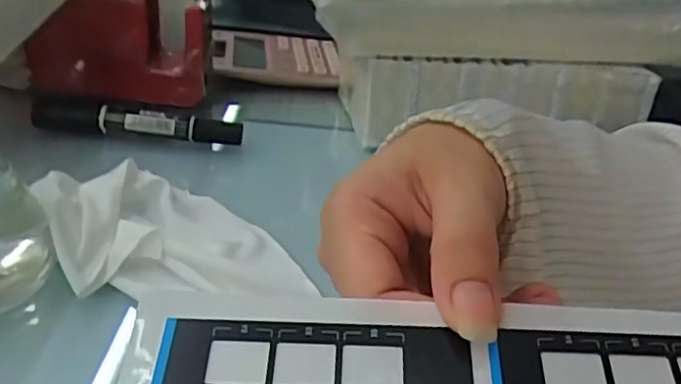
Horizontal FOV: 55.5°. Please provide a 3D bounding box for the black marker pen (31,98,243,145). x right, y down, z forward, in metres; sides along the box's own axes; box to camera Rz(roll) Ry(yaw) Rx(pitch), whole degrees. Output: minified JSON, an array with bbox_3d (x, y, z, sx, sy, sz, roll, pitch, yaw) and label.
[{"bbox_3d":[-0.143,-0.050,0.459,0.143,0.018,0.020,6,30,-2],"label":"black marker pen"}]

